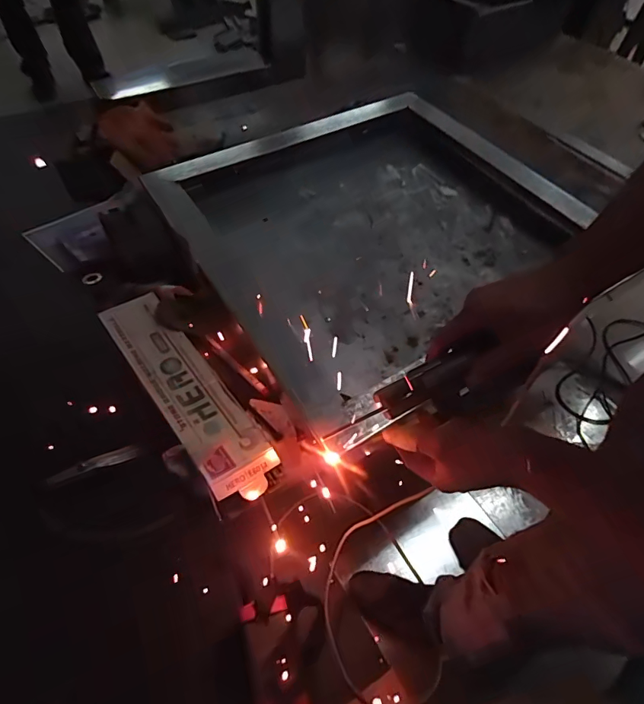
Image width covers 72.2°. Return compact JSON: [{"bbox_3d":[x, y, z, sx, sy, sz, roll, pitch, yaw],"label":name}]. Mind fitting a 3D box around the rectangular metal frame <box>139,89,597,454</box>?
[{"bbox_3d":[0.113,-0.211,0.743,0.624,0.100,0.596,-26,58,-20],"label":"rectangular metal frame"}]

